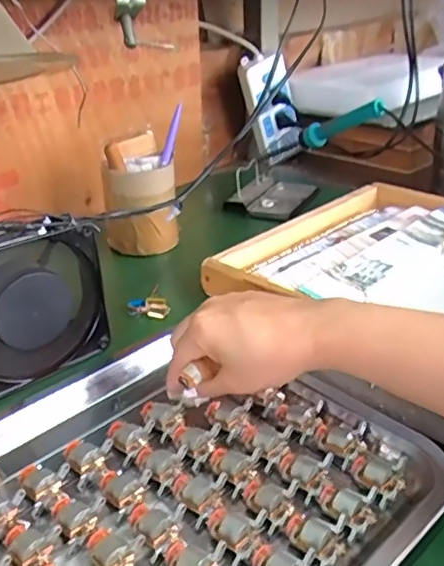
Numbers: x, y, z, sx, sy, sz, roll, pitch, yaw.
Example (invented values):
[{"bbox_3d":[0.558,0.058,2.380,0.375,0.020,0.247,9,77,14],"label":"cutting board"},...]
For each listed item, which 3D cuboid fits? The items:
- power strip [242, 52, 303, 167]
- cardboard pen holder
[{"bbox_3d":[0.079,-0.279,0.930,0.067,0.173,0.052,-31,39,-11],"label":"power strip"},{"bbox_3d":[-0.094,-0.101,0.671,0.071,0.124,0.066,14,33,28],"label":"cardboard pen holder"}]

